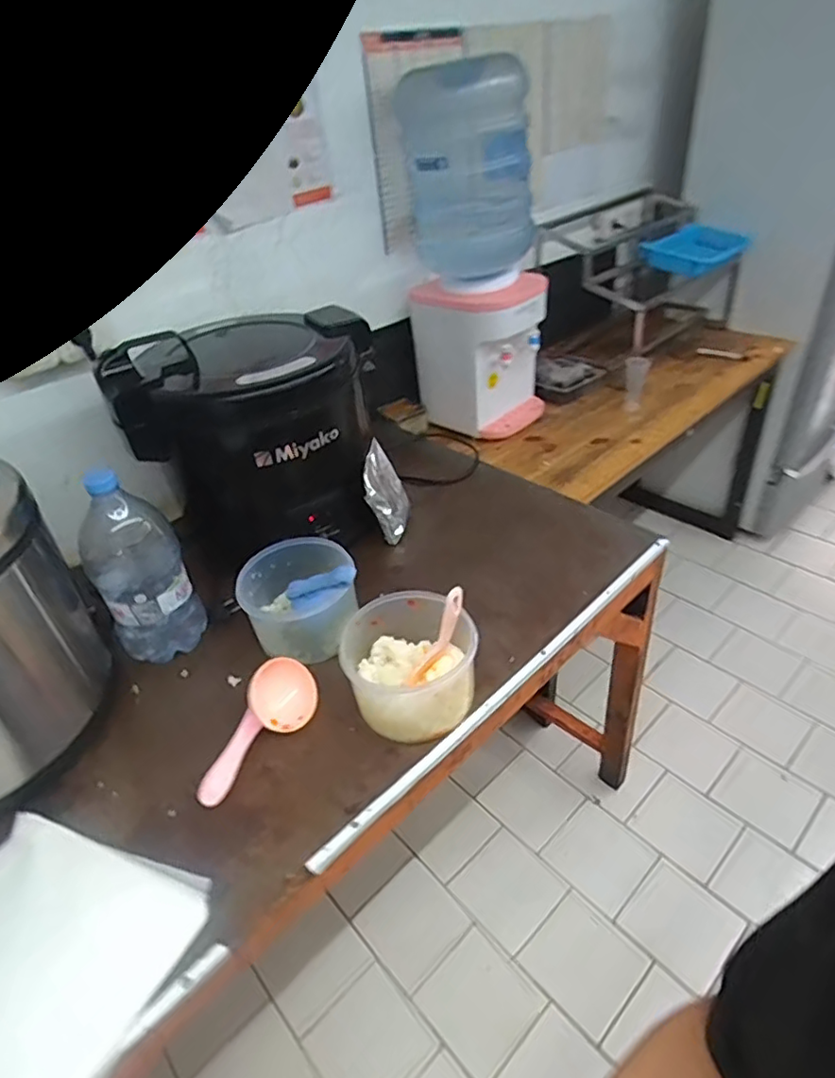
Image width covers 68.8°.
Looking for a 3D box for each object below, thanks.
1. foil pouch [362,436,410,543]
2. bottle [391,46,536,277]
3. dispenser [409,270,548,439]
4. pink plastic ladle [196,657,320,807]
[{"bbox_3d":[-0.059,-0.089,1.138,0.030,0.140,0.141,-17,46,26],"label":"foil pouch"},{"bbox_3d":[0.101,-0.813,1.349,0.251,0.382,0.273,-5,37,1],"label":"bottle"},{"bbox_3d":[0.166,-0.470,1.537,0.245,0.338,0.266,-32,44,-30],"label":"dispenser"},{"bbox_3d":[-0.204,0.243,0.796,0.079,0.063,0.206,10,40,21],"label":"pink plastic ladle"}]

